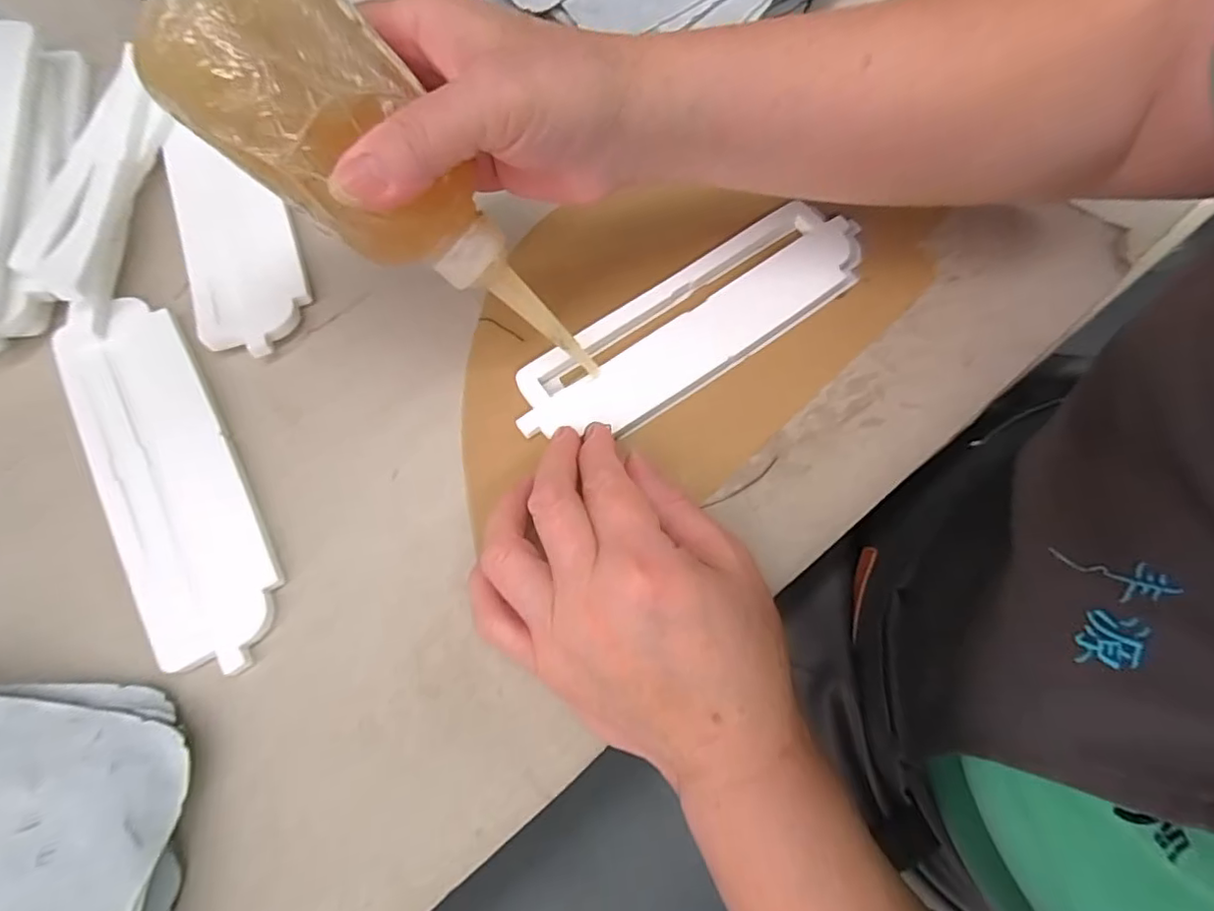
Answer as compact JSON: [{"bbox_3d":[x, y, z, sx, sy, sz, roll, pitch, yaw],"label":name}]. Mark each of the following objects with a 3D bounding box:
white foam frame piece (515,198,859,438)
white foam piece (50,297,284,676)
[{"bbox_3d":[0.044,-0.067,0.288,0.191,0.016,0.054,-32,75,-11],"label":"white foam frame piece"},{"bbox_3d":[-0.193,0.007,0.263,0.054,0.009,0.179,-28,74,-10],"label":"white foam piece"}]

